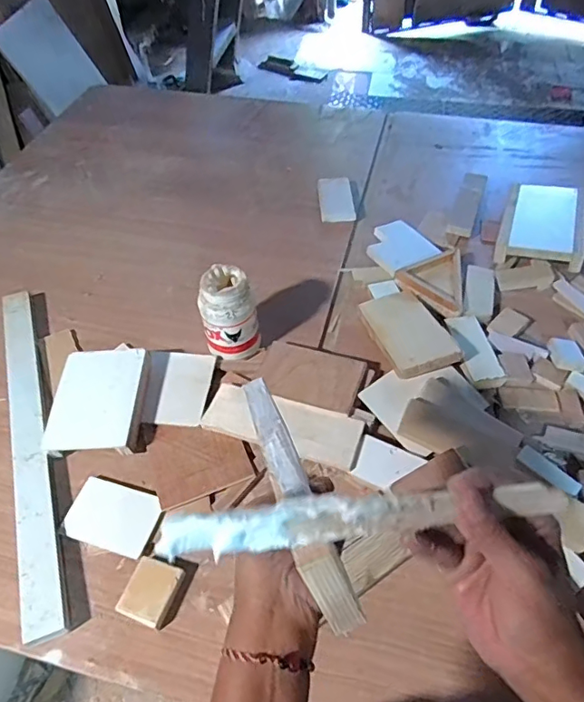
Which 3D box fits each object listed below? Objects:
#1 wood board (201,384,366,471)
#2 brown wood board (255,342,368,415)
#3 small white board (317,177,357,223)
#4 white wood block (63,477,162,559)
[{"bbox_3d":[-0.013,0.094,0.682,0.206,0.019,0.070,16,50,15],"label":"wood board"},{"bbox_3d":[0.026,0.033,0.729,0.142,0.012,0.098,16,50,15],"label":"brown wood board"},{"bbox_3d":[0.086,-0.296,1.008,0.066,0.010,0.142,-4,47,-2],"label":"small white board"},{"bbox_3d":[-0.212,0.195,0.621,0.108,0.010,0.071,14,54,13],"label":"white wood block"}]

